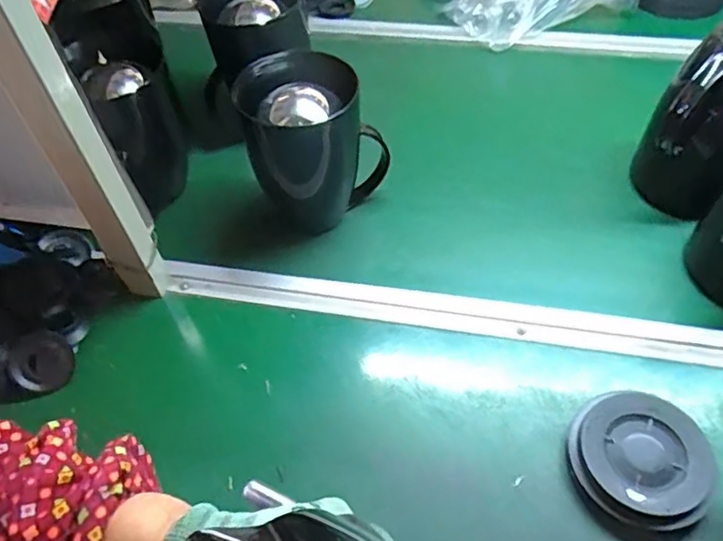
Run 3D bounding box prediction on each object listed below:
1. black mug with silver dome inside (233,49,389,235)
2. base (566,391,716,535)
[{"bbox_3d":[-0.047,-0.133,0.686,0.160,0.185,0.110,-9,51,-4],"label":"black mug with silver dome inside"},{"bbox_3d":[0.244,0.167,0.533,0.112,0.028,0.114,-2,54,2],"label":"base"}]

